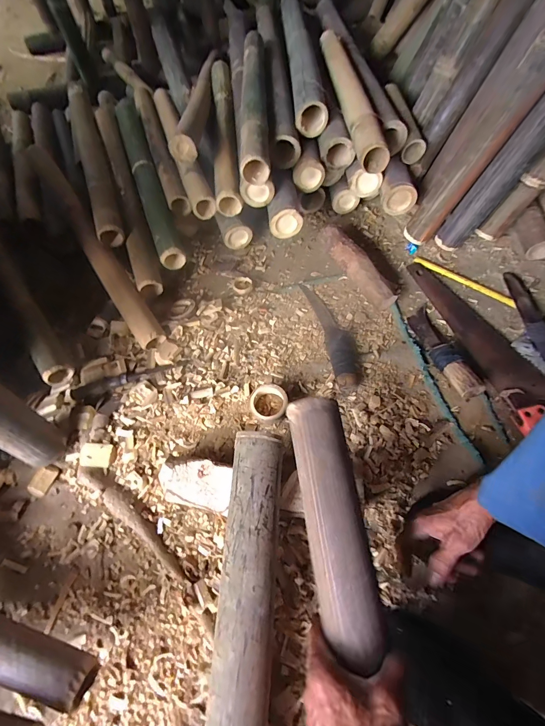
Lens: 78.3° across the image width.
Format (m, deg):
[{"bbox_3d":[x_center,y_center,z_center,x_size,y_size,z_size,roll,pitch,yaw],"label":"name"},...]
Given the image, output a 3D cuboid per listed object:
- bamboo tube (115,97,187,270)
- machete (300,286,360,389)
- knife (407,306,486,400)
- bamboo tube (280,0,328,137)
[{"bbox_3d":[-0.332,-0.497,0.879,0.064,0.072,0.655,-19,60,-8],"label":"bamboo tube"},{"bbox_3d":[0.132,-0.072,0.728,0.062,0.028,0.283,-13,60,-4],"label":"machete"},{"bbox_3d":[0.347,-0.037,0.683,0.060,0.046,0.231,-15,60,-5],"label":"knife"},{"bbox_3d":[0.070,-0.847,0.923,0.078,0.073,0.685,-5,60,1],"label":"bamboo tube"}]

